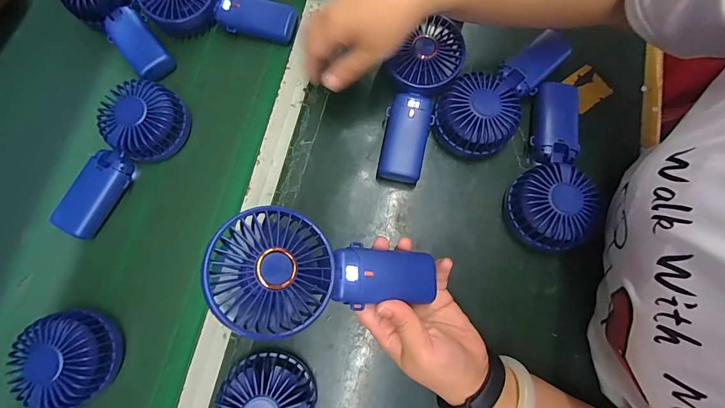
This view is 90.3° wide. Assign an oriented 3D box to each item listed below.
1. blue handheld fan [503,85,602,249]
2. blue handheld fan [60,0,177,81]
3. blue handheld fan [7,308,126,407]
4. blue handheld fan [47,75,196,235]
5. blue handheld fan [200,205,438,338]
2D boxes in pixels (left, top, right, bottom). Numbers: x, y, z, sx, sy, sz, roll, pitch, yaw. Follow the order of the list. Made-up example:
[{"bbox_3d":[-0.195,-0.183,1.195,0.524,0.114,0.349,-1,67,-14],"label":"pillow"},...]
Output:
[{"bbox_3d":[0.201,-0.044,0.382,0.078,0.045,0.183,15,77,5],"label":"blue handheld fan"},{"bbox_3d":[-0.295,-0.235,0.437,0.091,0.041,0.206,-41,79,-8],"label":"blue handheld fan"},{"bbox_3d":[-0.291,0.195,0.347,0.083,0.059,0.178,10,77,4],"label":"blue handheld fan"},{"bbox_3d":[-0.272,-0.056,0.399,0.081,0.047,0.178,37,80,9],"label":"blue handheld fan"},{"bbox_3d":[-0.022,0.053,0.275,0.178,0.043,0.083,11,76,-21],"label":"blue handheld fan"}]

